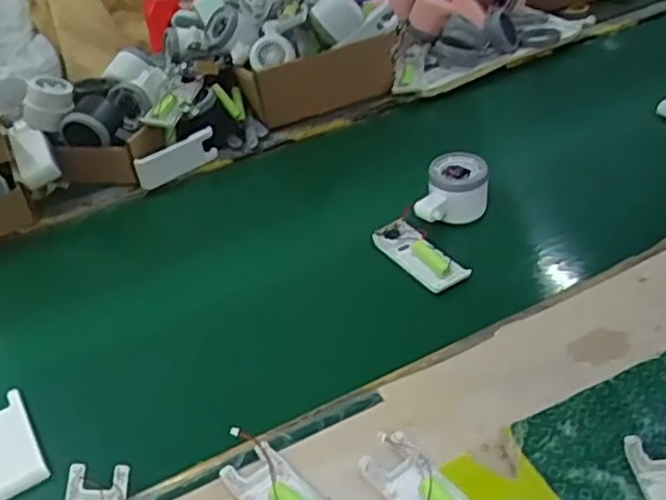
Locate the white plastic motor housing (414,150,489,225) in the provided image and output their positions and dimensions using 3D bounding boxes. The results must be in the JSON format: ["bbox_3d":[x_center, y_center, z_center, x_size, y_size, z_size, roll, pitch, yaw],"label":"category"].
[{"bbox_3d":[0.120,-0.060,0.709,0.068,0.057,0.054,2,38,13],"label":"white plastic motor housing"}]

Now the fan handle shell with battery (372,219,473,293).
[{"bbox_3d":[0.083,0.004,0.679,0.038,0.022,0.108,-26,40,-22],"label":"fan handle shell with battery"}]

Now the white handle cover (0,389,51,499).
[{"bbox_3d":[-0.254,0.150,0.552,0.041,0.017,0.098,-26,40,-22],"label":"white handle cover"}]

